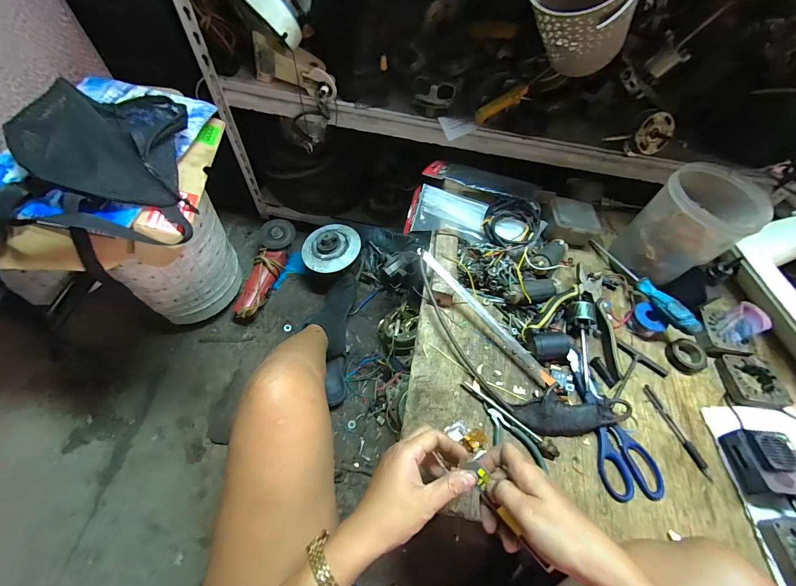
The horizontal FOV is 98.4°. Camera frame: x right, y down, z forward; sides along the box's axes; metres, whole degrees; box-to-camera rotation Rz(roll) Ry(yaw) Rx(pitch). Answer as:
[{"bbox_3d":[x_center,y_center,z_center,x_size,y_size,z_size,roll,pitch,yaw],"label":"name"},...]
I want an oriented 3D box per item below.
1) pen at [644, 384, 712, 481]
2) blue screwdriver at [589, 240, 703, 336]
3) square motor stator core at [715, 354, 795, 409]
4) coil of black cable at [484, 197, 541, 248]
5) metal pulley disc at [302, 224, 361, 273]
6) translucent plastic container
[{"bbox_3d":[0.405,0.197,0.497,0.011,0.008,0.133,-16,62,-13],"label":"pen"},{"bbox_3d":[0.423,-0.022,0.603,0.027,0.026,0.235,-10,43,-9],"label":"blue screwdriver"},{"bbox_3d":[0.551,0.135,0.531,0.079,0.023,0.082,3,60,-2],"label":"square motor stator core"},{"bbox_3d":[0.201,-0.124,0.610,0.092,0.020,0.119,19,61,7],"label":"coil of black cable"},{"bbox_3d":[-0.173,-0.122,0.890,0.138,0.042,0.145,2,60,-3],"label":"metal pulley disc"},{"bbox_3d":[0.481,-0.108,0.580,0.128,0.154,0.130,-29,66,-19],"label":"translucent plastic container"}]

